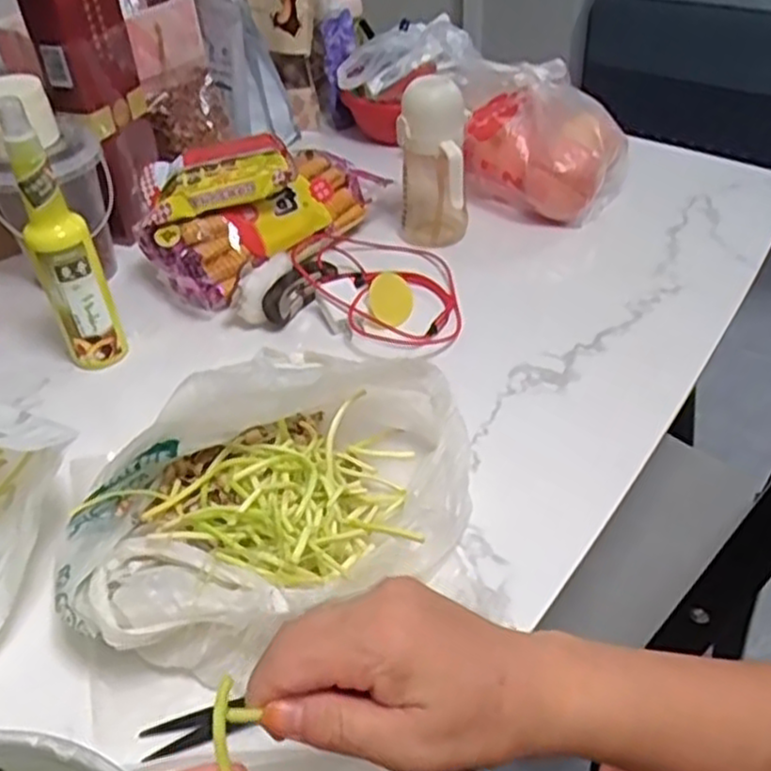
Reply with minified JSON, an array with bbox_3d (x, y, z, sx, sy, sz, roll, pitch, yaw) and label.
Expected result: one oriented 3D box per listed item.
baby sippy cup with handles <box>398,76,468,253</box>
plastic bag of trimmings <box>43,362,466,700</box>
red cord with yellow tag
[{"bbox_3d":[0.049,-0.230,0.784,0.071,0.166,0.061,1,41,6],"label":"baby sippy cup with handles"},{"bbox_3d":[-0.075,0.071,0.504,0.216,0.087,0.271,23,48,28],"label":"plastic bag of trimmings"},{"bbox_3d":[0.002,-0.104,0.755,0.152,0.024,0.221,-23,48,-37],"label":"red cord with yellow tag"}]

